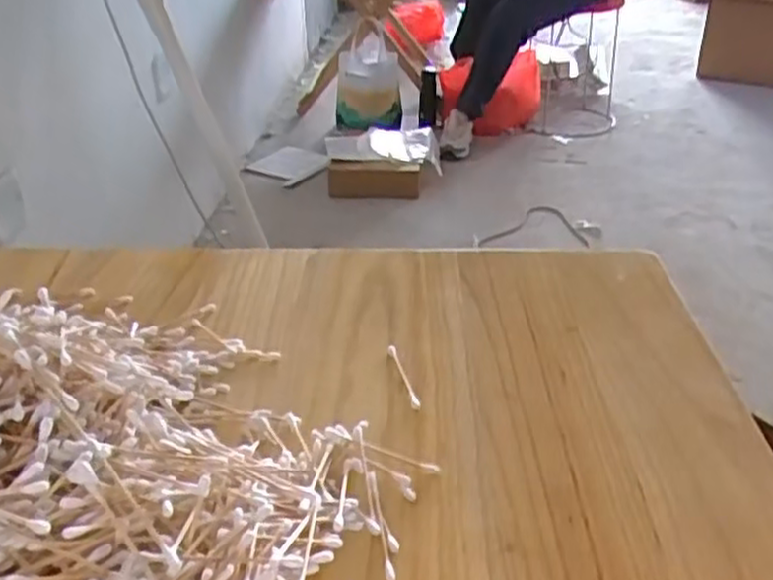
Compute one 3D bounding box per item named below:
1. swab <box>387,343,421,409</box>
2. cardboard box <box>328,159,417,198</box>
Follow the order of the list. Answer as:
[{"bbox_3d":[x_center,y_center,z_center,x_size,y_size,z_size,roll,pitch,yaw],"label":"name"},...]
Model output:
[{"bbox_3d":[0.012,0.059,0.524,0.006,0.006,0.072,-8,31,-12],"label":"swab"},{"bbox_3d":[-0.030,-0.284,1.946,0.237,0.094,0.059,-2,29,-3],"label":"cardboard box"}]

